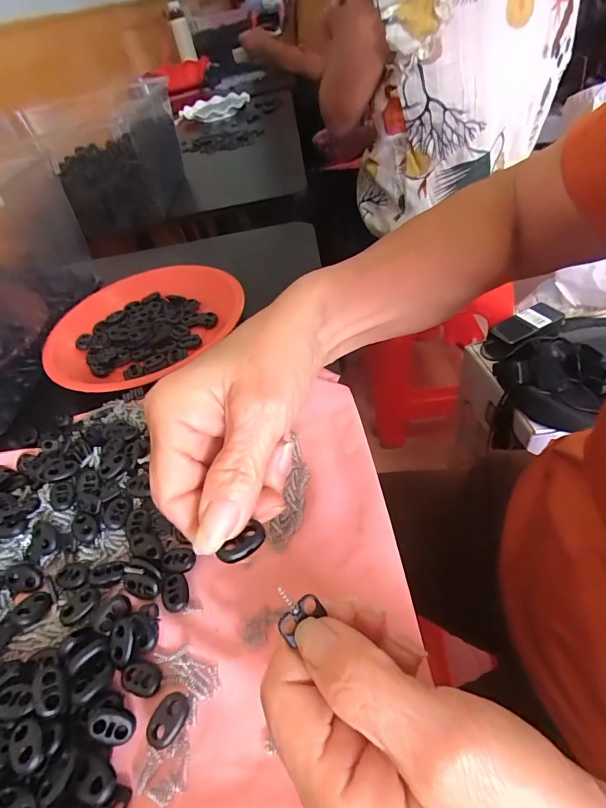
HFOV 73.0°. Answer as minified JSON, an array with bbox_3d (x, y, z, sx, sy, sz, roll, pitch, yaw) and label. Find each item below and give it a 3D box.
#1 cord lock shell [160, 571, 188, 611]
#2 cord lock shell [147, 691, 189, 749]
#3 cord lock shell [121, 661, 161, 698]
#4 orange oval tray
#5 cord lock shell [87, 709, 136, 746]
[{"bbox_3d":[-0.073,0.106,0.233,0.014,0.004,0.022,-19,45,-5],"label":"cord lock shell"},{"bbox_3d":[-0.063,0.148,0.192,0.015,0.008,0.021,17,52,27],"label":"cord lock shell"},{"bbox_3d":[-0.082,0.137,0.205,0.021,0.004,0.013,7,49,20],"label":"cord lock shell"},{"bbox_3d":[-0.161,-0.083,0.408,0.172,0.032,0.185,27,58,33],"label":"orange oval tray"},{"bbox_3d":[-0.090,0.151,0.191,0.020,0.004,0.013,19,62,-19],"label":"cord lock shell"}]

